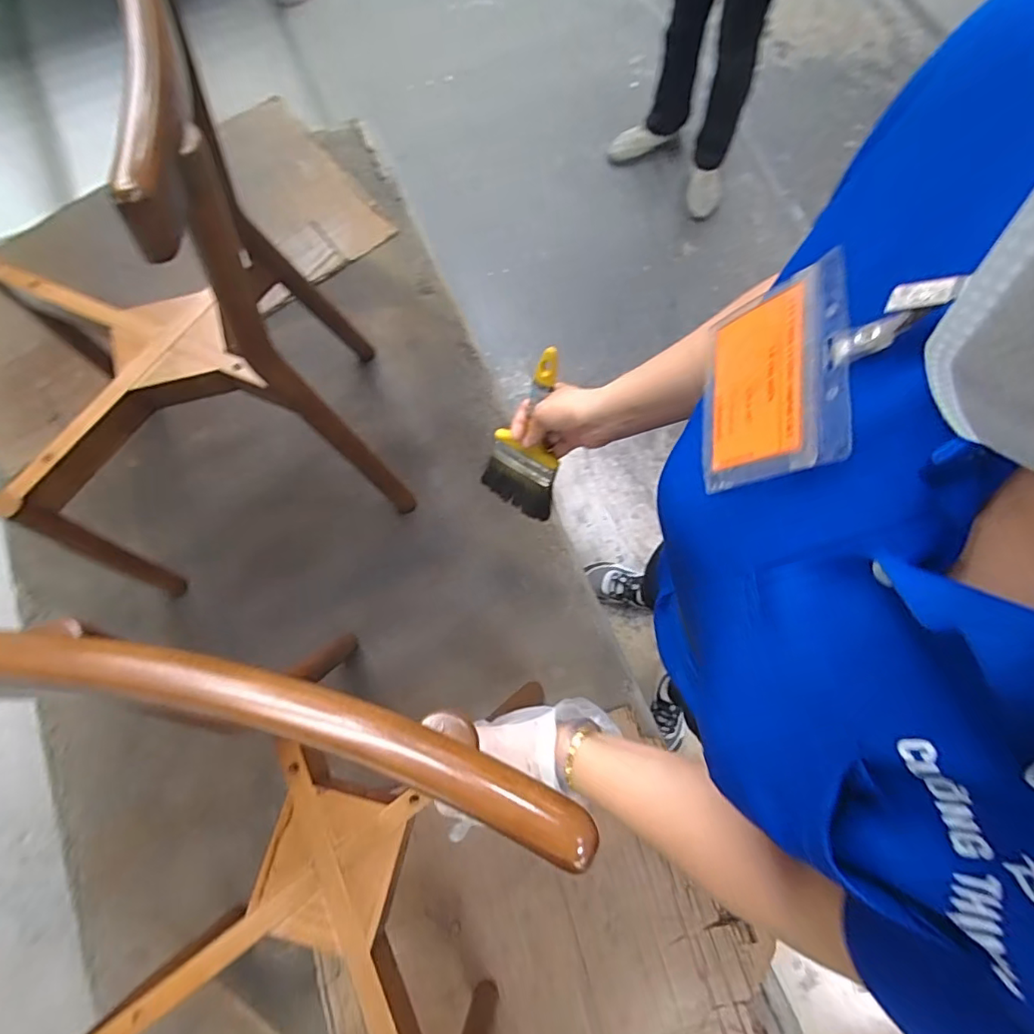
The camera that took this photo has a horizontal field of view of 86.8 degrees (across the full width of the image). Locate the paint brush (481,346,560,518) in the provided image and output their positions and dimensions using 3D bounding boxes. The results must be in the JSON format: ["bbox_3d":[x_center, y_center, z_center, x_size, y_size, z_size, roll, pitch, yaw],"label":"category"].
[{"bbox_3d":[0.021,-0.097,0.677,0.102,0.233,0.017,32,48,10],"label":"paint brush"}]

